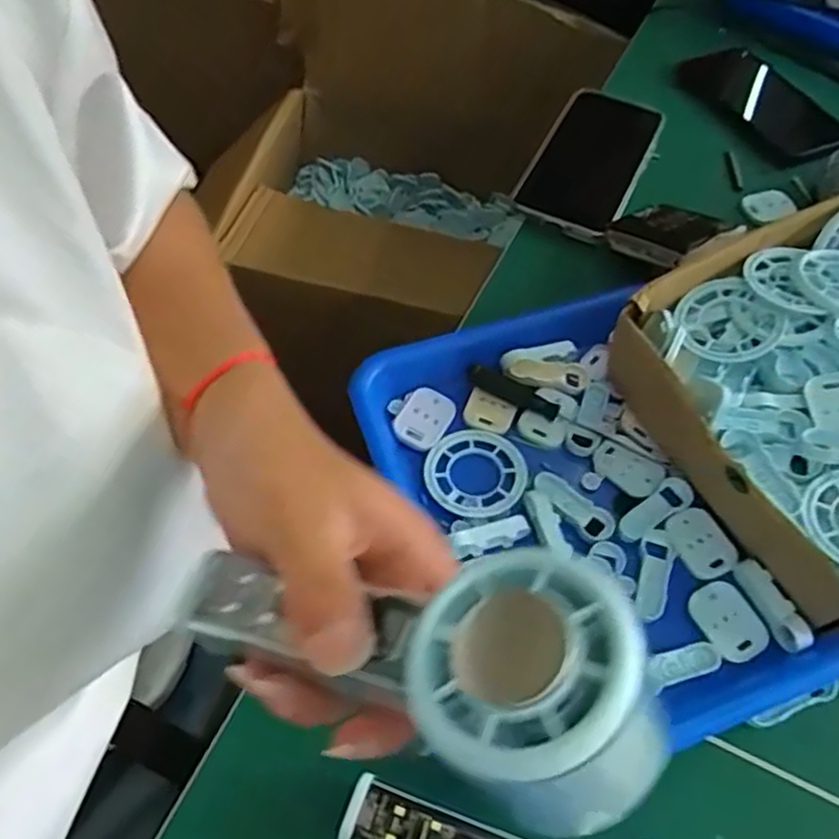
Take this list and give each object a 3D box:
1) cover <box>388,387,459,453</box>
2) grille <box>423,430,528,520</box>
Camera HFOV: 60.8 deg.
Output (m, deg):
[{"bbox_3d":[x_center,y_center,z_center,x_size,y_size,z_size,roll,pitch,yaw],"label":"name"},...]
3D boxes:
[{"bbox_3d":[-0.001,-0.002,0.438,0.038,0.014,0.036,29,61,13],"label":"cover"},{"bbox_3d":[0.034,0.030,0.416,0.055,0.010,0.051,2,58,-3],"label":"grille"}]

